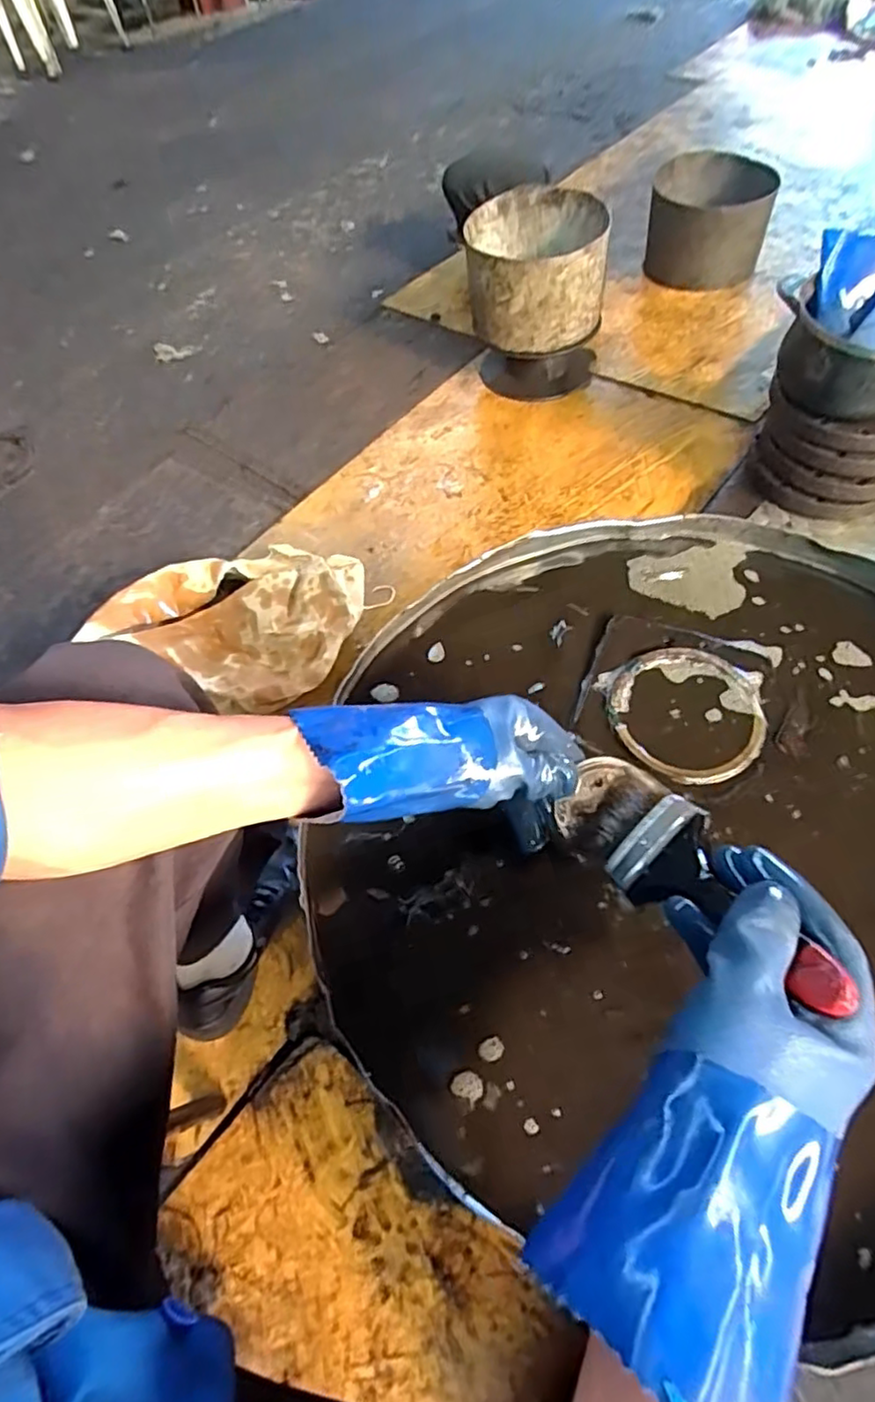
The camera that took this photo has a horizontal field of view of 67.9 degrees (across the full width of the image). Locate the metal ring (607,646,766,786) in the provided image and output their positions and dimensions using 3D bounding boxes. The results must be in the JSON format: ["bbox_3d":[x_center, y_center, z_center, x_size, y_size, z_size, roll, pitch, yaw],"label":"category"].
[{"bbox_3d":[0.203,0.008,0.527,0.116,0.007,0.120,-2,56,3],"label":"metal ring"}]

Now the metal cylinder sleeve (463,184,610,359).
[{"bbox_3d":[0.206,-0.902,1.375,0.282,0.190,0.299,1,57,7],"label":"metal cylinder sleeve"}]

